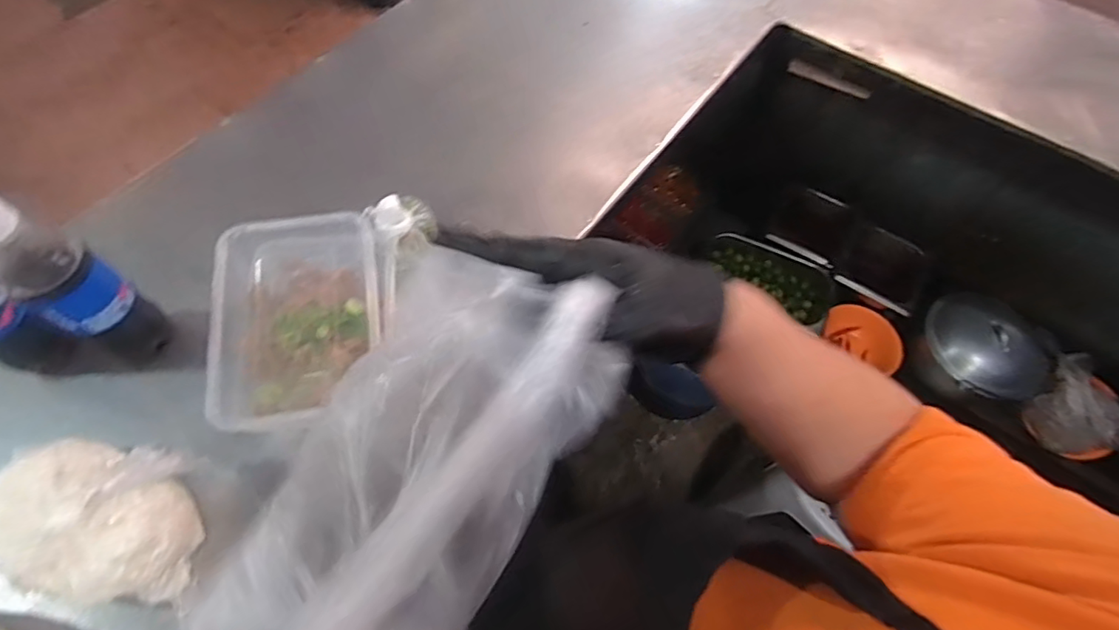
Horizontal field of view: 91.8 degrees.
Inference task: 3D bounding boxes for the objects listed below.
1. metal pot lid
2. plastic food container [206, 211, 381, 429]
[{"bbox_3d":[0.777,0.056,0.973,0.197,0.057,0.189,1,62,-2],"label":"metal pot lid"},{"bbox_3d":[-0.205,-0.001,0.427,0.114,0.045,0.158,-6,62,-6],"label":"plastic food container"}]

